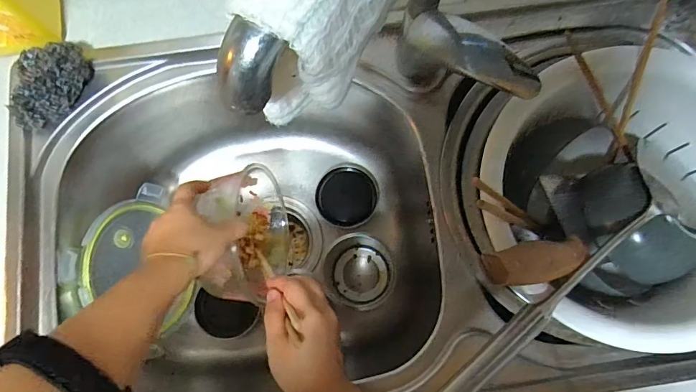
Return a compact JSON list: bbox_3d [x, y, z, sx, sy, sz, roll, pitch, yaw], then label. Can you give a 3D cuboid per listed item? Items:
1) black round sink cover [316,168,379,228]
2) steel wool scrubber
[{"bbox_3d":[-0.002,0.001,0.618,0.085,0.012,0.083,0,93,6],"label":"black round sink cover"},{"bbox_3d":[-0.313,-0.116,0.437,0.055,0.040,0.097,23,79,4],"label":"steel wool scrubber"}]

